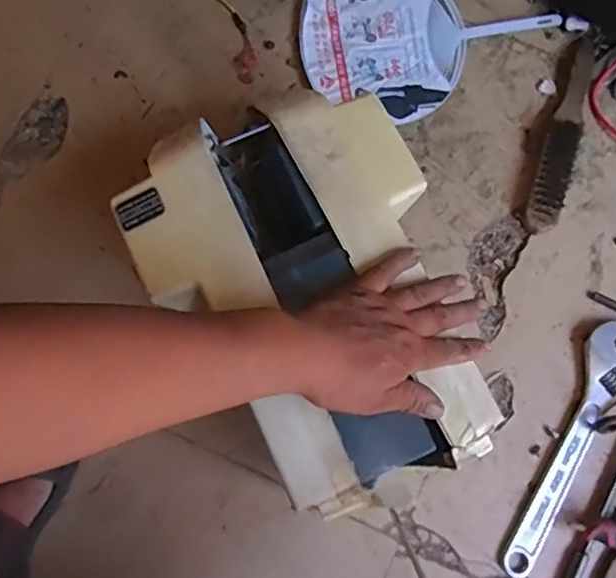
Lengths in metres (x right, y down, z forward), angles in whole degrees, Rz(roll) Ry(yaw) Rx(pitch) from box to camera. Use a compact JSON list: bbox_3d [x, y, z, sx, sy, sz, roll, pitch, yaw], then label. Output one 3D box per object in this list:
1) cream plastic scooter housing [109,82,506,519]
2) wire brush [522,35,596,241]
[{"bbox_3d":[0.008,0.003,0.580,0.258,0.149,0.365,-28,80,-5],"label":"cream plastic scooter housing"},{"bbox_3d":[0.300,-0.184,0.705,0.041,0.032,0.253,18,79,4],"label":"wire brush"}]

